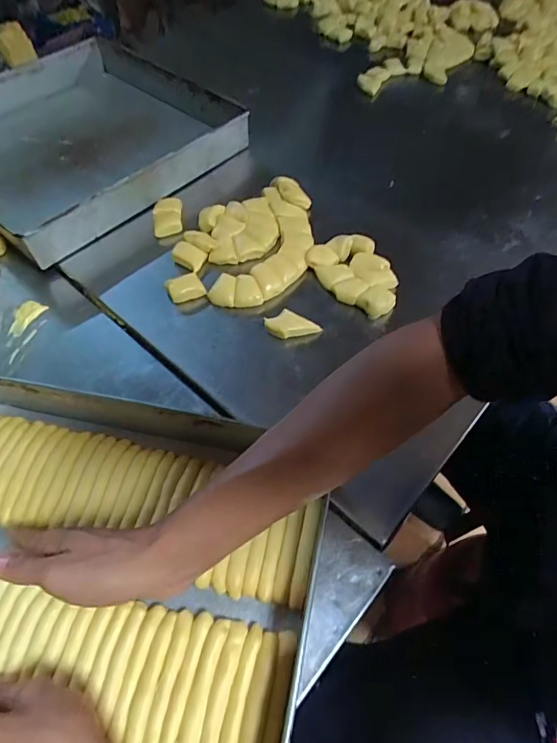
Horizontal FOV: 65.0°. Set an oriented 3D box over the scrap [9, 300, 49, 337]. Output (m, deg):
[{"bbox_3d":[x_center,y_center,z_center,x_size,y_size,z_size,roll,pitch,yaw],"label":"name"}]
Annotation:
[{"bbox_3d":[-0.321,-0.069,0.552,0.033,0.005,0.053,25,61,16],"label":"scrap"}]

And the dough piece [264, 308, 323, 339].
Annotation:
[{"bbox_3d":[0.016,-0.053,0.527,0.062,0.017,0.034,21,60,13],"label":"dough piece"}]

